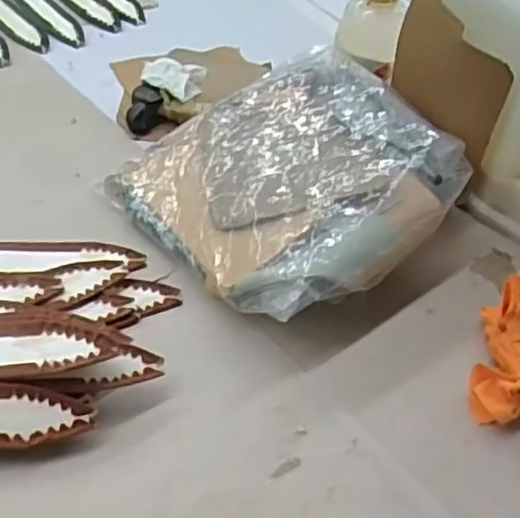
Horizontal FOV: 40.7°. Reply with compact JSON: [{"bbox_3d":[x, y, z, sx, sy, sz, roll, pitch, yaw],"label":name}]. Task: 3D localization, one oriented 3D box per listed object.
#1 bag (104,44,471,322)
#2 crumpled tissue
[{"bbox_3d":[0.032,-0.066,0.528,0.230,0.065,0.220,-28,55,-30],"label":"bag"},{"bbox_3d":[-0.078,-0.160,0.626,0.058,0.022,0.043,26,48,18],"label":"crumpled tissue"}]

